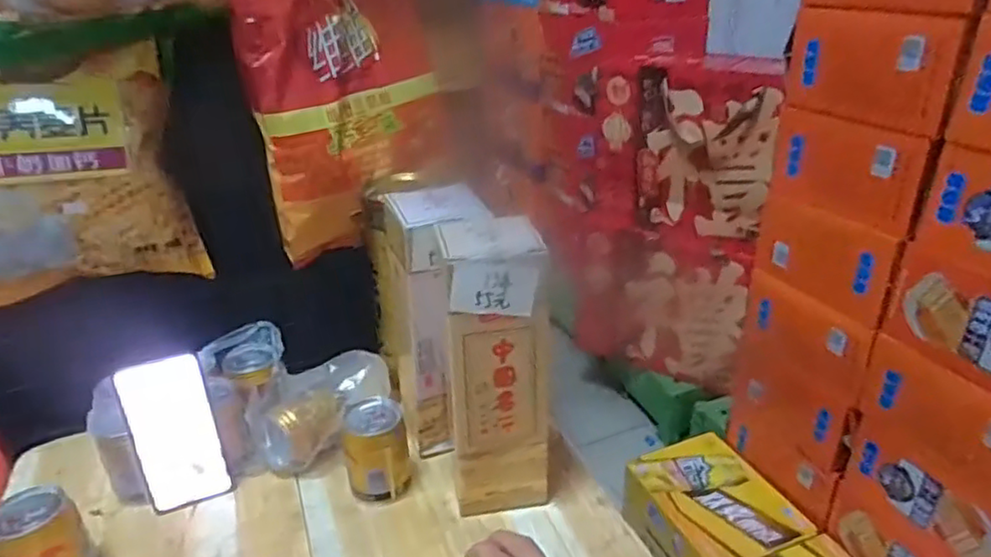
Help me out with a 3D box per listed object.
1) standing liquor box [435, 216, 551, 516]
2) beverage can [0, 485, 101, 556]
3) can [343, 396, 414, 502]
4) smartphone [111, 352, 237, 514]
[{"bbox_3d":[-0.002,0.084,0.621,0.089,0.271,0.093,-8,28,-10],"label":"standing liquor box"},{"bbox_3d":[-0.396,0.237,0.567,0.064,0.092,0.063,-26,35,-38],"label":"beverage can"},{"bbox_3d":[-0.122,0.179,0.666,0.064,0.091,0.066,-8,28,-11],"label":"can"},{"bbox_3d":[-0.320,0.155,0.647,0.077,0.160,0.010,-15,19,-27],"label":"smartphone"}]

